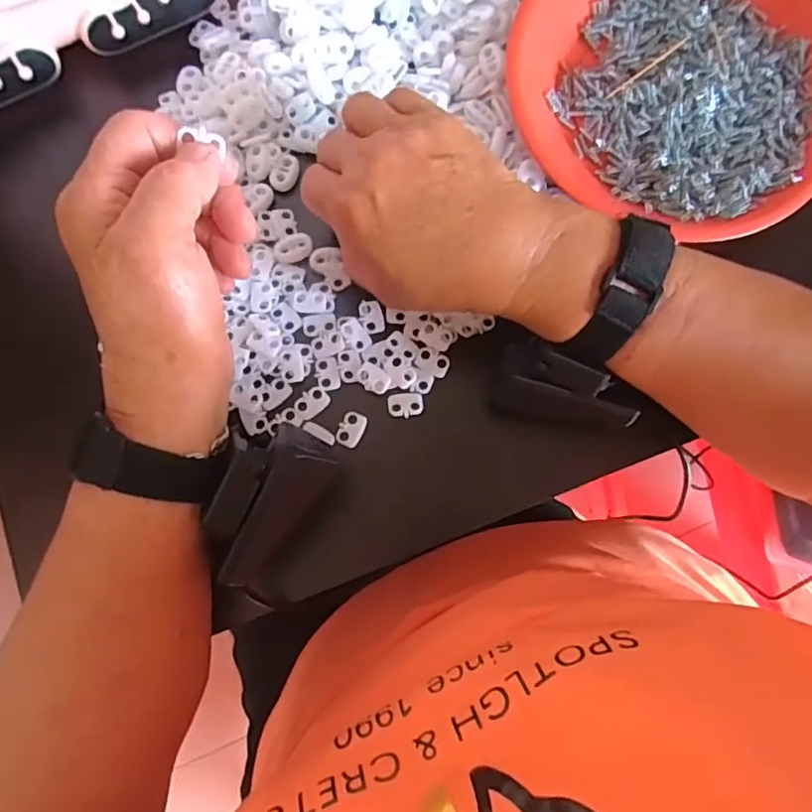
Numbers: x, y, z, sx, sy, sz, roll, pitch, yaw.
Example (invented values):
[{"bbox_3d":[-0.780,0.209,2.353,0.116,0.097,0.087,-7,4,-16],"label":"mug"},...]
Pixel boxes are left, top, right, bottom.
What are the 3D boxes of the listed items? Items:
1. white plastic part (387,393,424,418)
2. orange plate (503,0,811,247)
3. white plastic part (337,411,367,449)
[{"bbox_3d":[0.000,-0.001,0.314,0.019,0.004,0.013,-7,77,-3],"label":"white plastic part"},{"bbox_3d":[0.160,-0.195,0.339,0.188,0.031,0.181,0,77,-2],"label":"orange plate"},{"bbox_3d":[-0.029,0.012,0.310,0.013,0.004,0.019,22,77,3],"label":"white plastic part"}]

